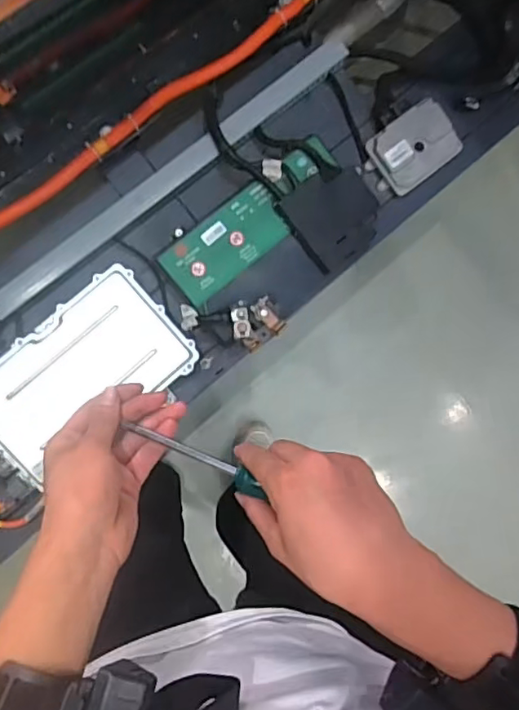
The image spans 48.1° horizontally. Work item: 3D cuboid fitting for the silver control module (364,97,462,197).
[{"bbox_3d":[0.284,-0.376,1.056,0.160,0.035,0.115,-35,94,-8],"label":"silver control module"}]

